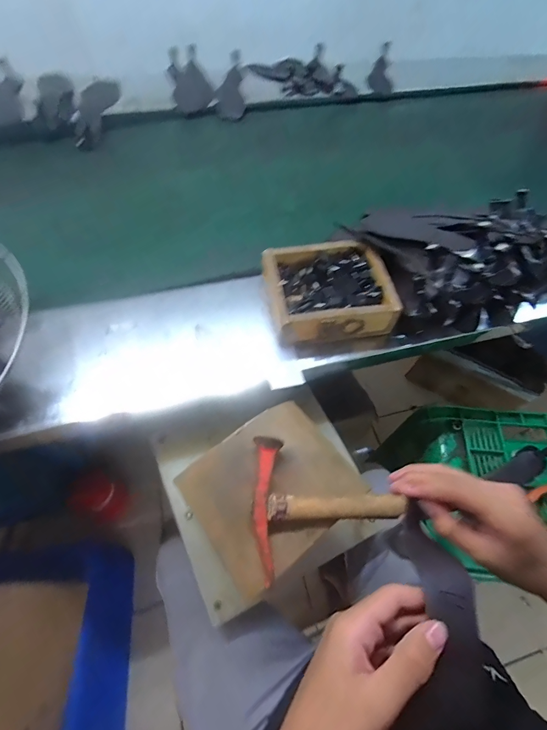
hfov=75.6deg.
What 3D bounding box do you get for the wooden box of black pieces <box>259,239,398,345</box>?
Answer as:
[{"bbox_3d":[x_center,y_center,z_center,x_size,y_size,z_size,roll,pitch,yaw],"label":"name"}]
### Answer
[{"bbox_3d":[0.082,-0.113,0.543,0.176,0.052,0.153,-7,60,-7],"label":"wooden box of black pieces"}]

